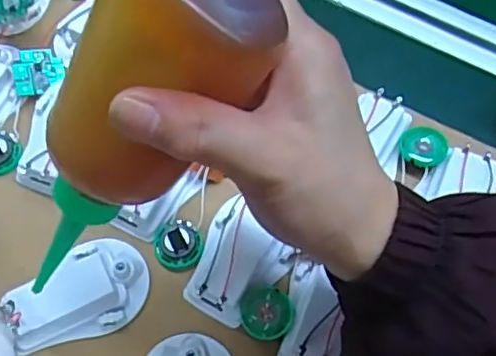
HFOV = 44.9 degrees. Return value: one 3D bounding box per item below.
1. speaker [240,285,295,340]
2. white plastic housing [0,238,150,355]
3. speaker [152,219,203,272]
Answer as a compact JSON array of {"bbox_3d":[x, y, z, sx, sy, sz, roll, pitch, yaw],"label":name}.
[{"bbox_3d":[0.010,0.073,0.329,0.028,0.010,0.029,-9,65,-2],"label":"speaker"},{"bbox_3d":[-0.093,0.061,0.331,0.074,0.019,0.052,-19,65,-11],"label":"white plastic housing"},{"bbox_3d":[-0.040,0.037,0.345,0.028,0.005,0.027,-16,66,-5],"label":"speaker"}]

